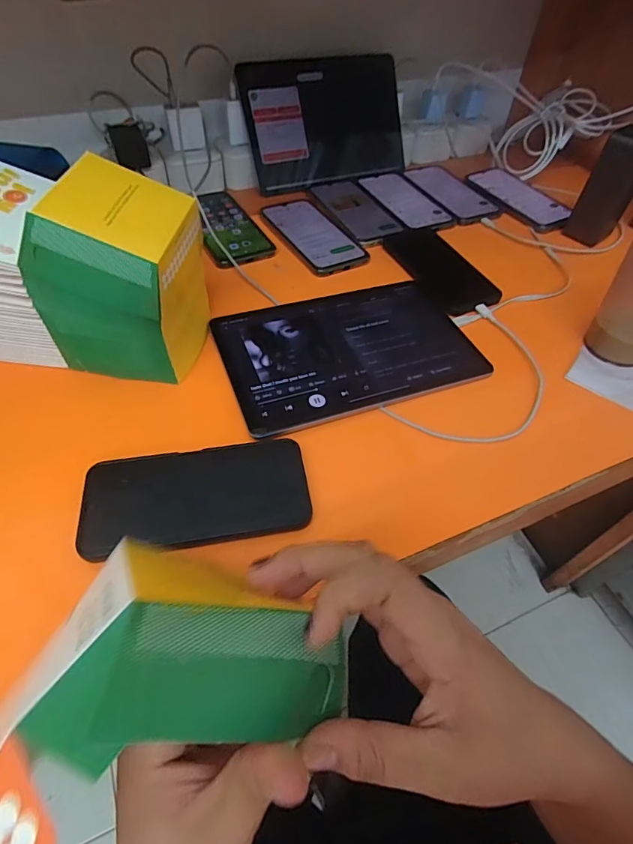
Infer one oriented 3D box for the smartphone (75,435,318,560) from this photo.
[{"bbox_3d":[-0.089,0.054,0.336,0.163,0.010,0.084,-8,53,-9],"label":"smartphone"}]

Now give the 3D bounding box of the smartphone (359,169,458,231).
[{"bbox_3d":[0.131,-0.332,0.658,0.087,0.004,0.168,-18,56,-17],"label":"smartphone"}]

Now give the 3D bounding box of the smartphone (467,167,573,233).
[{"bbox_3d":[0.308,-0.342,0.675,0.089,0.015,0.177,-23,56,-20],"label":"smartphone"}]

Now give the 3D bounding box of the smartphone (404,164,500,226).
[{"bbox_3d":[0.204,-0.357,0.682,0.079,0.006,0.177,-19,54,-17],"label":"smartphone"}]

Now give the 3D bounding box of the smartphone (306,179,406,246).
[{"bbox_3d":[0.055,-0.302,0.633,0.084,0.006,0.169,-18,56,-17],"label":"smartphone"}]

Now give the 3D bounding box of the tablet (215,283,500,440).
[{"bbox_3d":[0.032,-0.081,0.456,0.249,0.005,0.172,-15,55,-14],"label":"tablet"}]

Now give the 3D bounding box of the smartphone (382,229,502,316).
[{"bbox_3d":[0.155,-0.194,0.553,0.080,0.006,0.164,-17,55,-16],"label":"smartphone"}]

